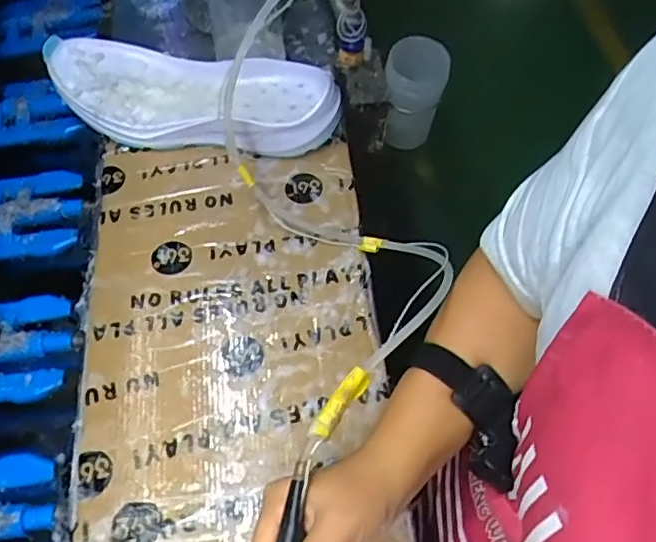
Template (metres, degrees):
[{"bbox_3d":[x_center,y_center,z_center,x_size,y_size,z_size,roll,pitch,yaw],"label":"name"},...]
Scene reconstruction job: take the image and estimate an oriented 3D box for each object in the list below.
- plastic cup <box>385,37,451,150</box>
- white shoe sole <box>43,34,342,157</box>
[{"bbox_3d":[0.108,-0.221,0.750,0.073,0.131,0.066,10,62,5],"label":"plastic cup"},{"bbox_3d":[-0.127,-0.164,0.559,0.276,0.048,0.101,9,62,4],"label":"white shoe sole"}]

